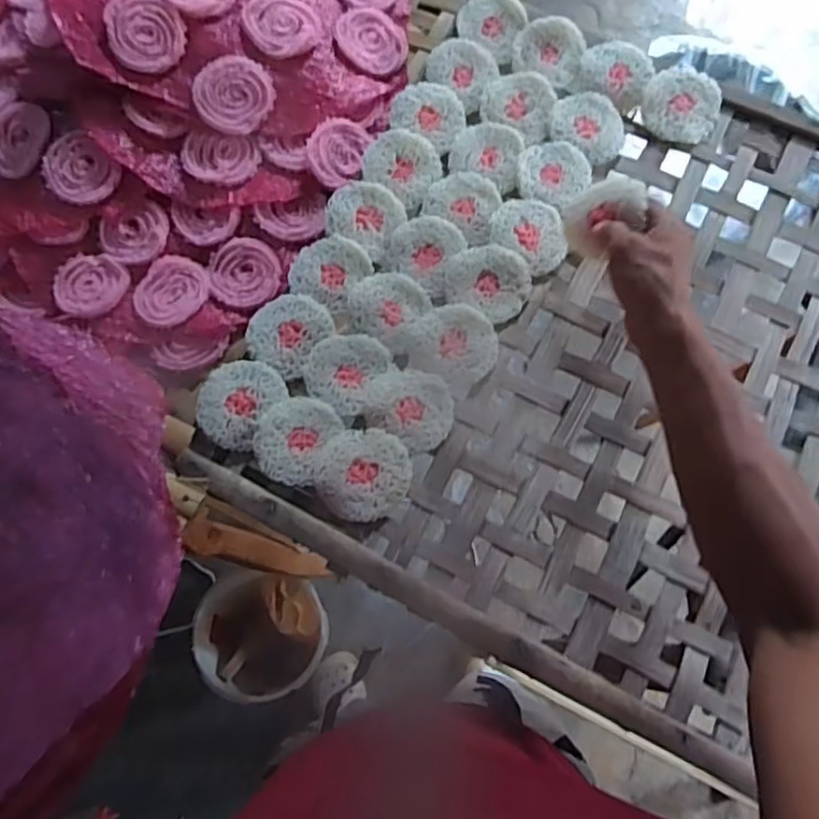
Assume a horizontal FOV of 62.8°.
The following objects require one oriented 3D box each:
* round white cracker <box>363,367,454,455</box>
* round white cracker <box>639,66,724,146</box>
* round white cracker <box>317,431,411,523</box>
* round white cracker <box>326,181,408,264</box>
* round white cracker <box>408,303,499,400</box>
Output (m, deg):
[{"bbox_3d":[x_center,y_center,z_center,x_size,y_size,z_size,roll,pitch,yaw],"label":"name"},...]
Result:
[{"bbox_3d":[0.002,-0.003,0.592,0.074,0.016,0.067,31,75,11],"label":"round white cracker"},{"bbox_3d":[0.275,-0.309,0.679,0.077,0.005,0.076,0,87,-1],"label":"round white cracker"},{"bbox_3d":[-0.038,0.055,0.574,0.076,0.012,0.078,0,72,1],"label":"round white cracker"},{"bbox_3d":[-0.042,-0.184,0.641,0.068,0.011,0.068,2,82,-13],"label":"round white cracker"},{"bbox_3d":[0.041,-0.058,0.616,0.075,0.013,0.079,0,72,1],"label":"round white cracker"}]

